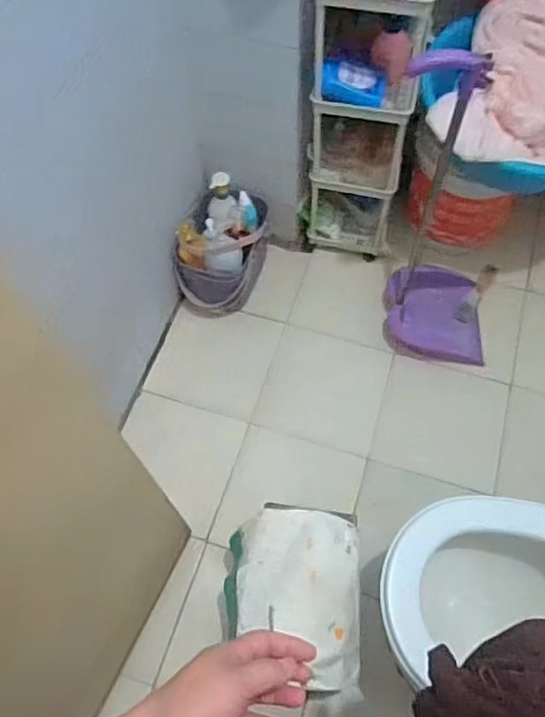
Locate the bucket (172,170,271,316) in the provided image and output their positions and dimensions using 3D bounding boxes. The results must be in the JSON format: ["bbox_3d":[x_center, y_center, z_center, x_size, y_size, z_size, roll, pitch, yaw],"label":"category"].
[{"bbox_3d":[-0.129,-0.283,1.448,0.193,0.237,0.285,16,64,10],"label":"bucket"}]

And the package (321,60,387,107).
[{"bbox_3d":[0.164,-0.561,1.152,0.130,0.057,0.073,3,63,4],"label":"package"}]

